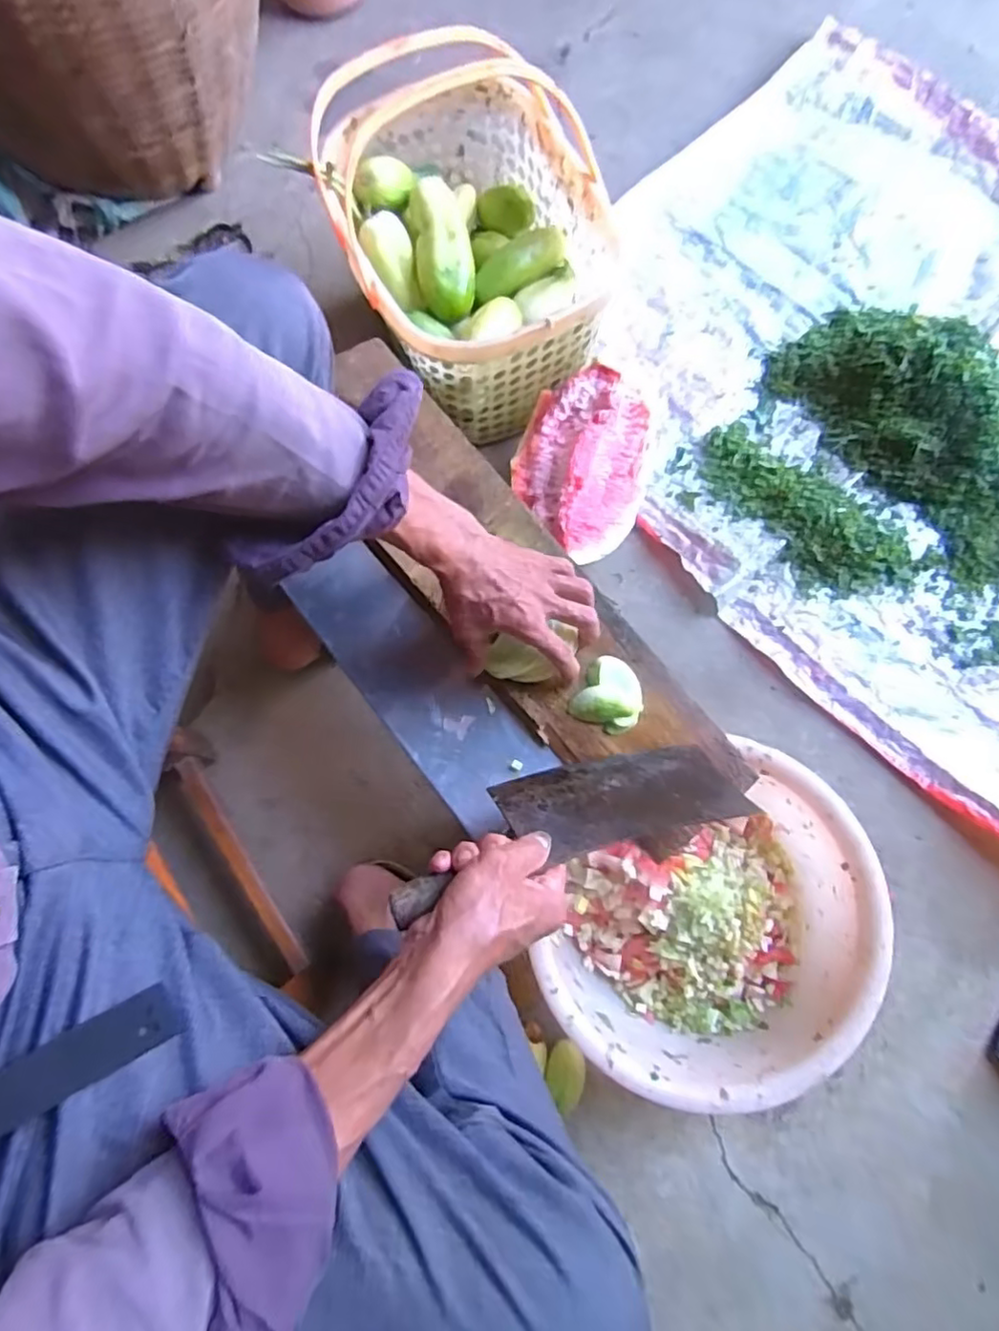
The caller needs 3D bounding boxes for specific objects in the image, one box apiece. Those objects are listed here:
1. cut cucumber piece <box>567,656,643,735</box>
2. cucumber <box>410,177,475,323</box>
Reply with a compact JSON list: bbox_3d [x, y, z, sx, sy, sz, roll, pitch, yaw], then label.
[{"bbox_3d":[0.107,0.028,0.603,0.060,0.017,0.067,27,79,7],"label":"cut cucumber piece"},{"bbox_3d":[-0.072,-0.545,0.811,0.072,0.063,0.187,-7,78,0],"label":"cucumber"}]

